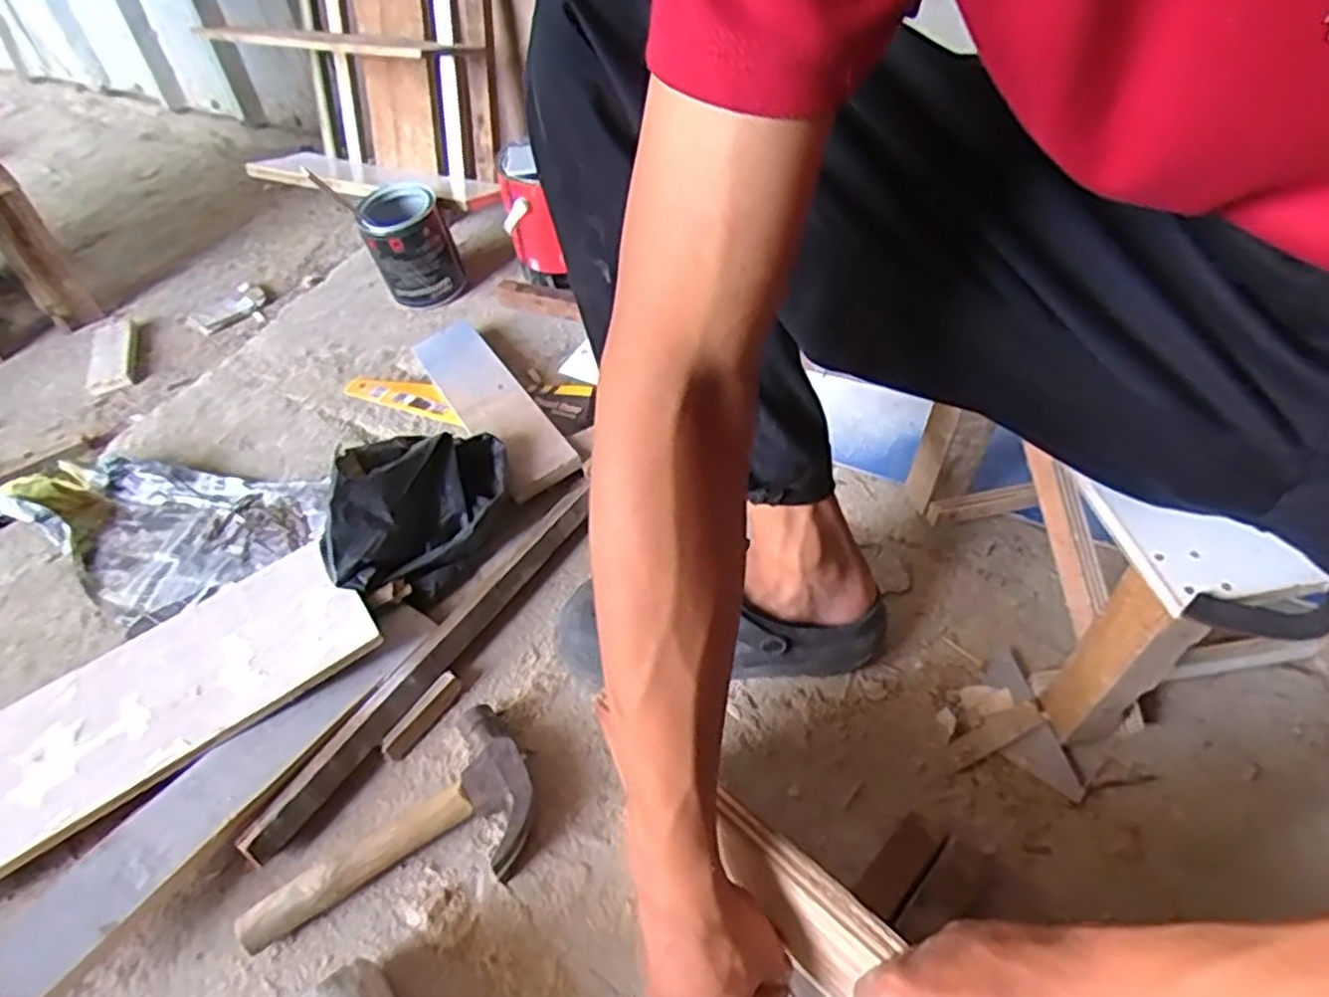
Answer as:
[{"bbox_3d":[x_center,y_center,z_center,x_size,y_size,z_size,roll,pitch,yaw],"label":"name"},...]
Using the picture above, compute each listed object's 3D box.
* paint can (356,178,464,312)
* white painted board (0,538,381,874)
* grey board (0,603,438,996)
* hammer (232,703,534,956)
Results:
[{"bbox_3d":[-0.348,-0.345,1.039,0.108,0.137,0.104,-2,48,2],"label":"paint can"},{"bbox_3d":[-0.452,0.173,0.624,0.392,0.013,0.189,-31,44,-19],"label":"white painted board"},{"bbox_3d":[-0.328,0.202,0.574,0.069,0.011,0.352,26,55,24],"label":"grey board"},{"bbox_3d":[-0.181,0.259,0.544,0.110,0.034,0.220,32,58,28],"label":"hammer"}]

